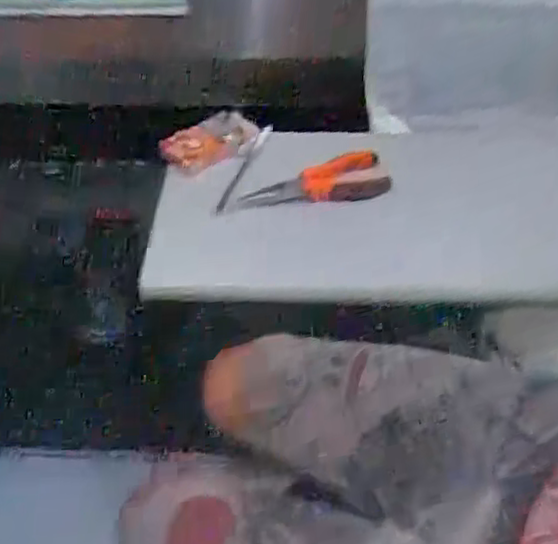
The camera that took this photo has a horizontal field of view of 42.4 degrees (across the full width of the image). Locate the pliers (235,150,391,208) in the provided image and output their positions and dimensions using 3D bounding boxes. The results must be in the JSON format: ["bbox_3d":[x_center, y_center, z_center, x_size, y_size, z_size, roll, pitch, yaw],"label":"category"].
[{"bbox_3d":[0.037,-0.086,0.717,0.148,0.033,0.046,-18,47,-16],"label":"pliers"}]

